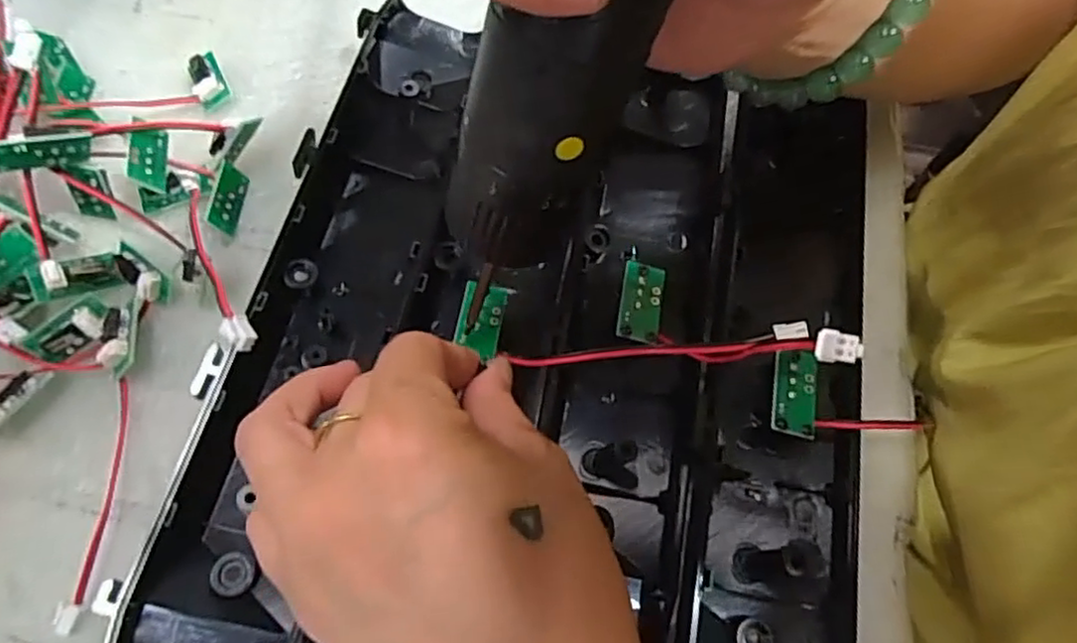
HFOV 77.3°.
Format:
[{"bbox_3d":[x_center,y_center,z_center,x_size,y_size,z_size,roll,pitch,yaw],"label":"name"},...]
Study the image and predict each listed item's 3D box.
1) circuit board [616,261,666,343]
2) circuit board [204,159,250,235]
[{"bbox_3d":[0.037,-0.007,0.240,0.016,0.004,0.029,13,67,-8],"label":"circuit board"},{"bbox_3d":[-0.126,-0.051,0.275,0.004,0.014,0.031,-19,56,32],"label":"circuit board"}]

